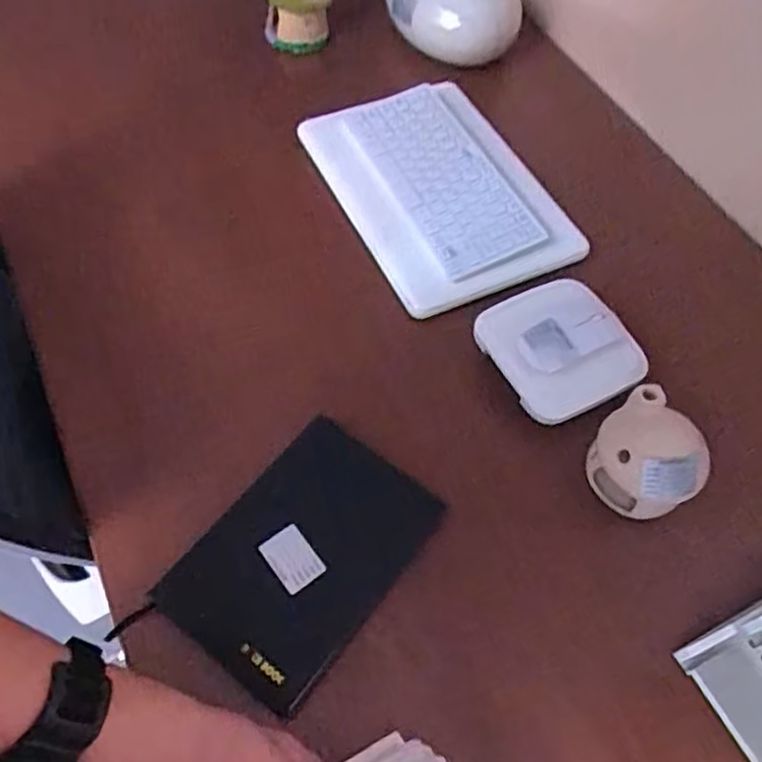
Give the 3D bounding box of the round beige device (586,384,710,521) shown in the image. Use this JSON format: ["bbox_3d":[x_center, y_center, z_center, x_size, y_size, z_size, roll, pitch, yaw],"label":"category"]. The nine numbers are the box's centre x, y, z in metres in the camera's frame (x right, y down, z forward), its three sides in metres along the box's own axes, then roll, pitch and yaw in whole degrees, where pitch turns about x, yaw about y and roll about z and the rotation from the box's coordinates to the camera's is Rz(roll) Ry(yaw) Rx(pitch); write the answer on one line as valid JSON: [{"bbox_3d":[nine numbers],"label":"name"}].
[{"bbox_3d":[0.229,0.069,0.597,0.072,0.077,0.091,-30,65,-20],"label":"round beige device"}]

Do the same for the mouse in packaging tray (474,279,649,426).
[{"bbox_3d":[0.170,-0.036,0.660,0.125,0.043,0.135,-24,63,-17],"label":"mouse in packaging tray"}]

